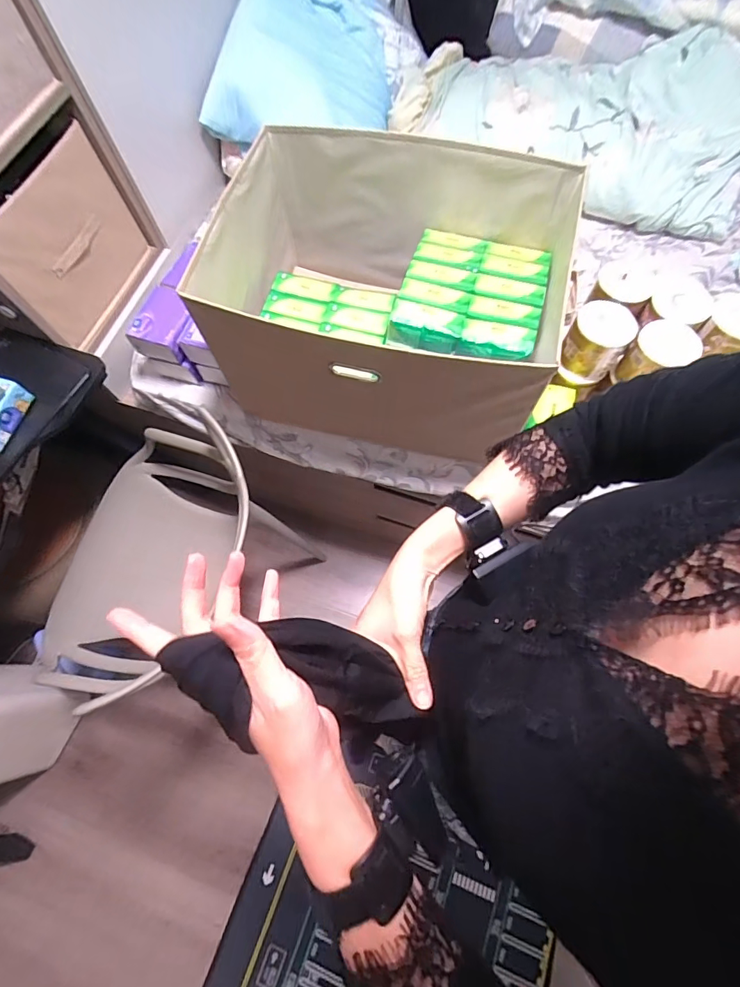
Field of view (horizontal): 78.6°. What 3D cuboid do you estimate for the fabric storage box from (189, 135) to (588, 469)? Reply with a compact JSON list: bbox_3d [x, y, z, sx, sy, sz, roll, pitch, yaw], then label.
[{"bbox_3d":[0.008,-0.374,0.876,0.633,0.315,0.456,13,71,7],"label":"fabric storage box"}]

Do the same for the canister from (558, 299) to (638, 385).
[{"bbox_3d":[0.422,-0.282,0.851,0.101,0.120,0.103,-1,69,2],"label":"canister"}]

